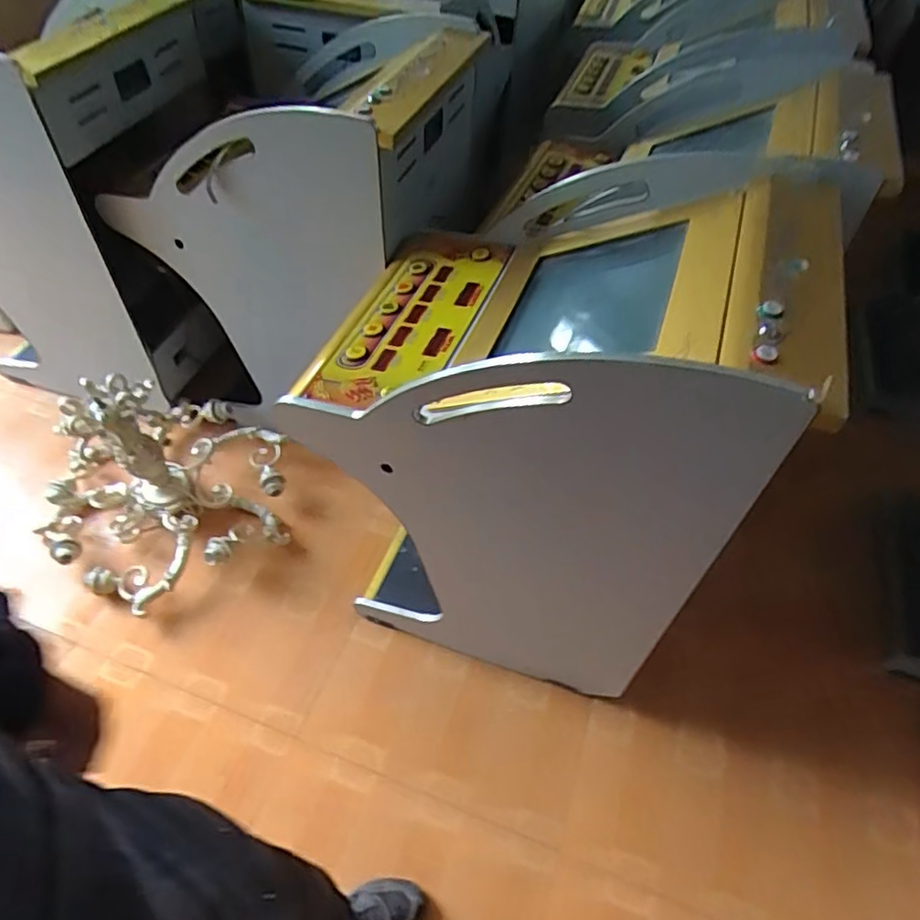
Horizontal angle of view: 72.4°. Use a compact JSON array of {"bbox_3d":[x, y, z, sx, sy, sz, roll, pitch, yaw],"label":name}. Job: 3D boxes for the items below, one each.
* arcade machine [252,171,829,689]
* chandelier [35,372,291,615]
[{"bbox_3d":[0.140,-0.050,1.131,0.627,0.792,0.511,16,52,11],"label":"arcade machine"},{"bbox_3d":[-0.651,0.008,1.336,0.503,0.375,0.402,-29,57,-24],"label":"chandelier"}]

